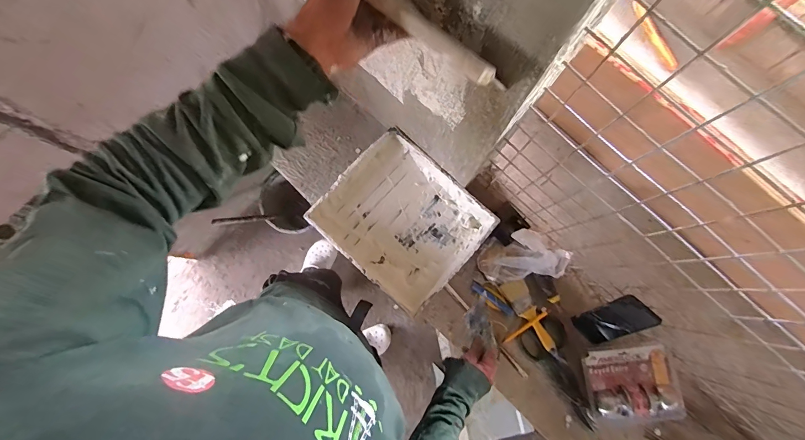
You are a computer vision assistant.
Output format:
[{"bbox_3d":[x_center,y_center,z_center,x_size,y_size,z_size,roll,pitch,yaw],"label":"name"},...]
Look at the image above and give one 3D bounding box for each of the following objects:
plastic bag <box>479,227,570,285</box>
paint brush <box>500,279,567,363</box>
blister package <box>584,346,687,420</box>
[{"bbox_3d":[0.272,0.079,0.813,0.184,0.098,0.106,-7,79,-3],"label":"plastic bag"},{"bbox_3d":[0.296,0.228,0.832,0.054,0.016,0.200,-29,81,-7],"label":"paint brush"},{"bbox_3d":[0.494,0.354,0.798,0.183,0.039,0.156,-7,79,-3],"label":"blister package"}]

